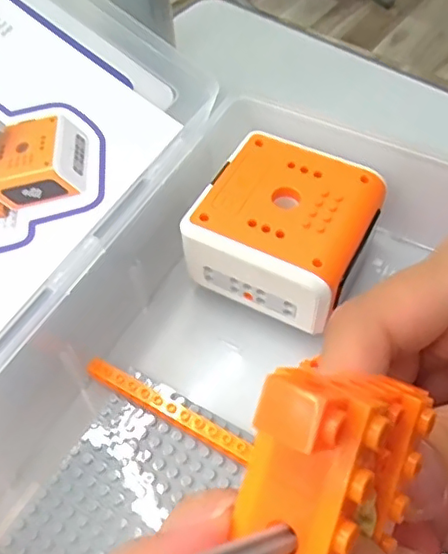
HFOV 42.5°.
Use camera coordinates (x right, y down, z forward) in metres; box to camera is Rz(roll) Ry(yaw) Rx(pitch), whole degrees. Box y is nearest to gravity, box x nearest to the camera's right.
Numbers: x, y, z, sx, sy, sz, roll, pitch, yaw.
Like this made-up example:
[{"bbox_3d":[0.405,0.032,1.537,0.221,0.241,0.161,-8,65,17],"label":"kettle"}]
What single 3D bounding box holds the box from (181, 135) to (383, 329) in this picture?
[{"bbox_3d":[0.033,-0.024,0.327,0.089,0.048,0.099,22,58,16],"label":"box"}]

